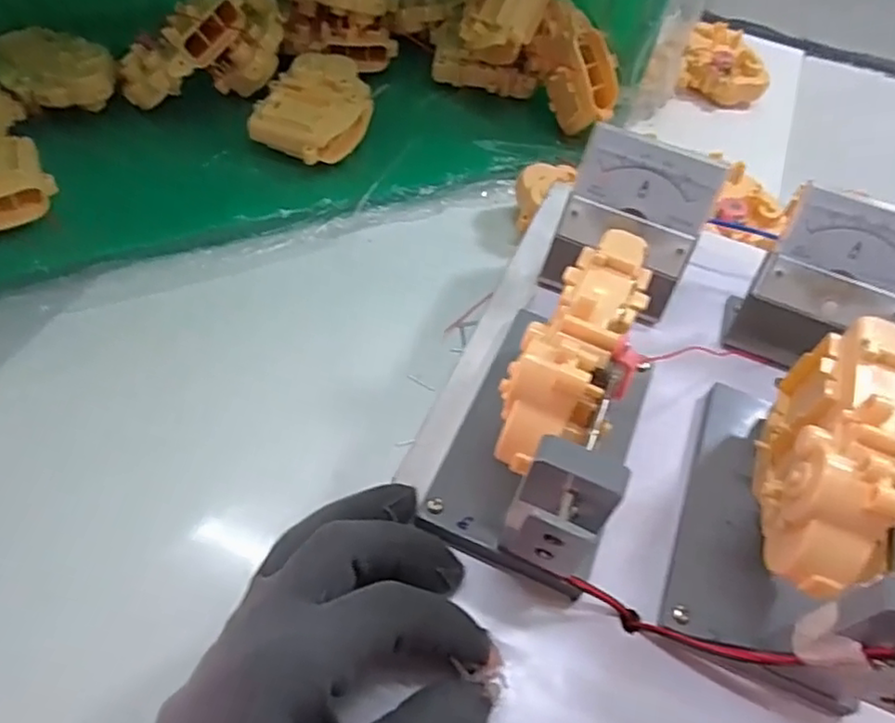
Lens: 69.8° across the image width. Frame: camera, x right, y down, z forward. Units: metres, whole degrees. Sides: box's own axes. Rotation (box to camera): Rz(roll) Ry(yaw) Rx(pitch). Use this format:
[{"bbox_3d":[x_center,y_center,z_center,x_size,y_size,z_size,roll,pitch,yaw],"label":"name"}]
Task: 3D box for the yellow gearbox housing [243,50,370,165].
[{"bbox_3d":[-0.095,-0.180,0.462,0.070,0.035,0.094,26,56,13],"label":"yellow gearbox housing"}]

